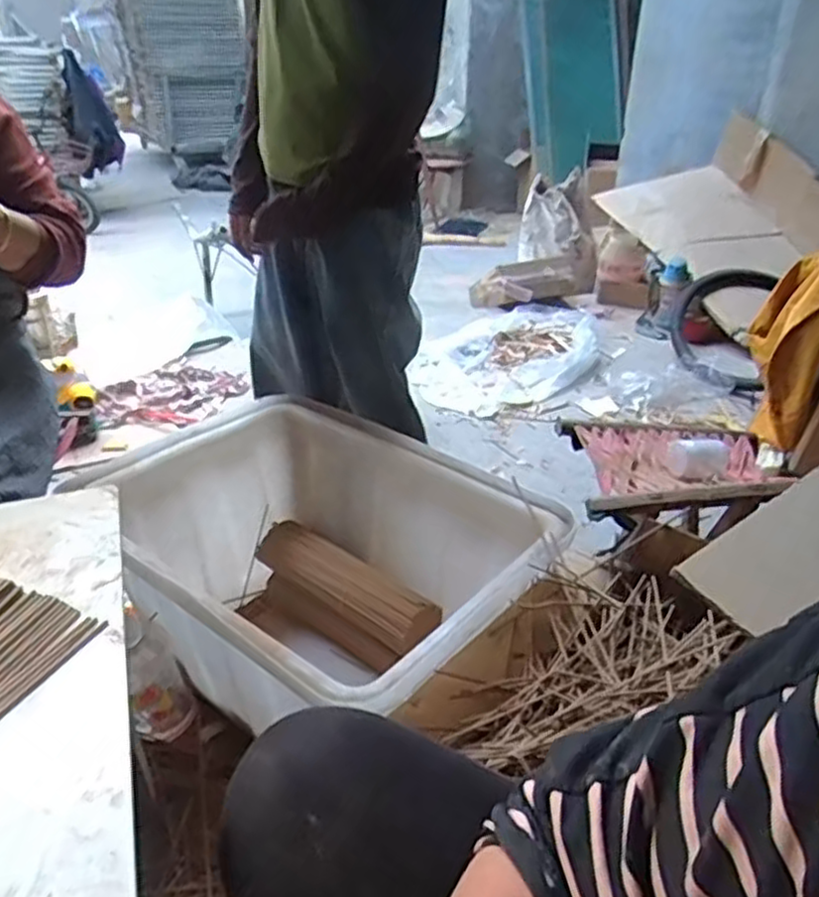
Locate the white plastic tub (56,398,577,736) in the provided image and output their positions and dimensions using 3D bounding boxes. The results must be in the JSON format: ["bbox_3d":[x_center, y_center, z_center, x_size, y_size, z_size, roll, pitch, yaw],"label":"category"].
[{"bbox_3d":[-0.131,0.207,1.024,0.578,0.334,0.431,23,36,33],"label":"white plastic tub"}]

